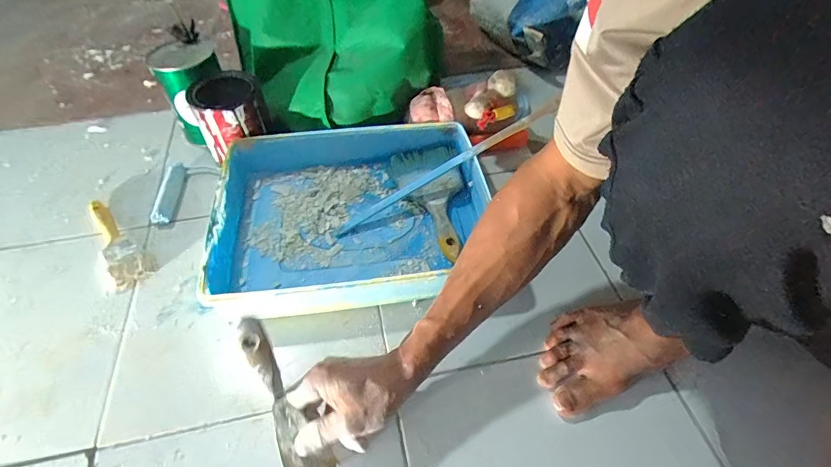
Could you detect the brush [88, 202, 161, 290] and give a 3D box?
[{"bbox_3d":[-0.412,0.010,0.569,0.049,0.014,0.175,-37,59,-27],"label":"brush"}]

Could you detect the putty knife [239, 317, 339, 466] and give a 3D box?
[{"bbox_3d":[-0.124,0.154,0.391,0.044,0.170,0.022,-21,13,-17],"label":"putty knife"}]

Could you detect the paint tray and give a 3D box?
[{"bbox_3d":[-0.081,-0.026,0.565,0.351,0.069,0.272,-7,50,-6],"label":"paint tray"}]

